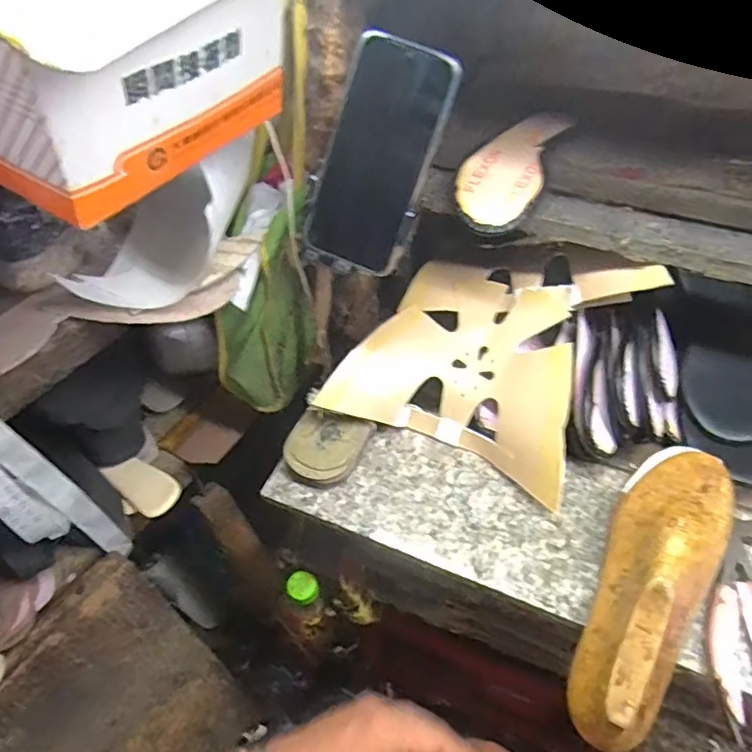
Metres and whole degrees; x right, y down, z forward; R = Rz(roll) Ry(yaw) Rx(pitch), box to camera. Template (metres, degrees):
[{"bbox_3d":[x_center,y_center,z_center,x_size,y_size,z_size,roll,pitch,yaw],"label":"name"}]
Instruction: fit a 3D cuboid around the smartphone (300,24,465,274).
[{"bbox_3d":[0.002,-0.172,0.469,0.083,0.171,0.011,24,24,5],"label":"smartphone"}]

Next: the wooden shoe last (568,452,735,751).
[{"bbox_3d":[0.208,0.148,0.433,0.080,0.083,0.239,26,55,23],"label":"wooden shoe last"}]

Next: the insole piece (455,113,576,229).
[{"bbox_3d":[0.132,-0.205,0.570,0.073,0.023,0.192,19,53,18],"label":"insole piece"}]

